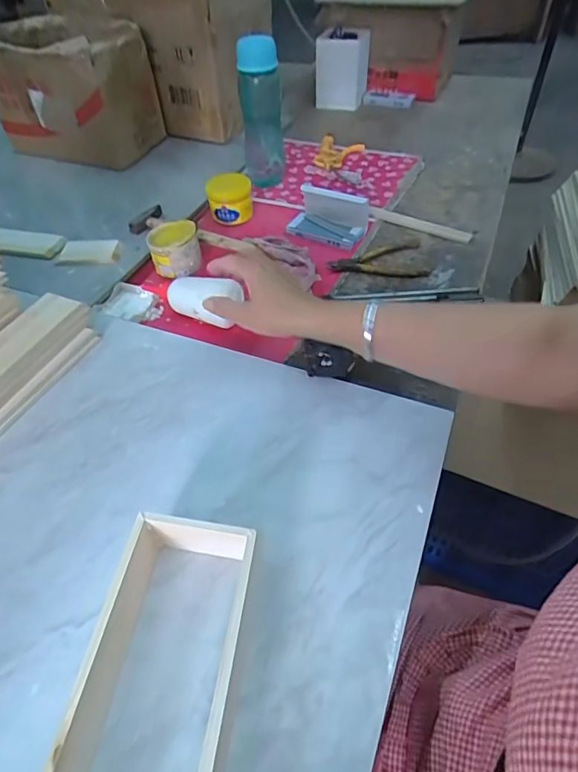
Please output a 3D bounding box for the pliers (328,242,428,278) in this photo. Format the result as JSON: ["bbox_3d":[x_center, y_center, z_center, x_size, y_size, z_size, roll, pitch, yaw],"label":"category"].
[{"bbox_3d":[0.138,-0.200,0.716,0.148,0.012,0.105,-2,48,3],"label":"pliers"}]

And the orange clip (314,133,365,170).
[{"bbox_3d":[0.095,-0.509,0.995,0.104,0.023,0.116,25,55,23],"label":"orange clip"}]

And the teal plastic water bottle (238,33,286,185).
[{"bbox_3d":[-0.054,-0.532,0.896,0.077,0.244,0.082,-1,49,2],"label":"teal plastic water bottle"}]

